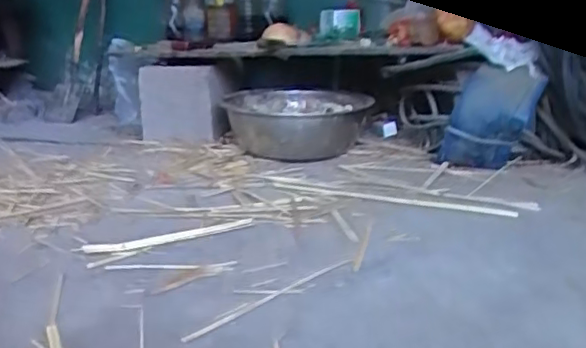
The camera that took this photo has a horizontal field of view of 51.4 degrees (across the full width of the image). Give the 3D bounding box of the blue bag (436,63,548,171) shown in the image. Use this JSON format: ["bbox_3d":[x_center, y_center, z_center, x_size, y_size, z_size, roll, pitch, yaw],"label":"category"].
[{"bbox_3d":[0.402,-0.103,1.242,0.187,0.225,0.087,8,21,26],"label":"blue bag"}]

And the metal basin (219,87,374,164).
[{"bbox_3d":[0.018,-0.112,1.462,0.359,0.161,0.346,-2,19,1],"label":"metal basin"}]

